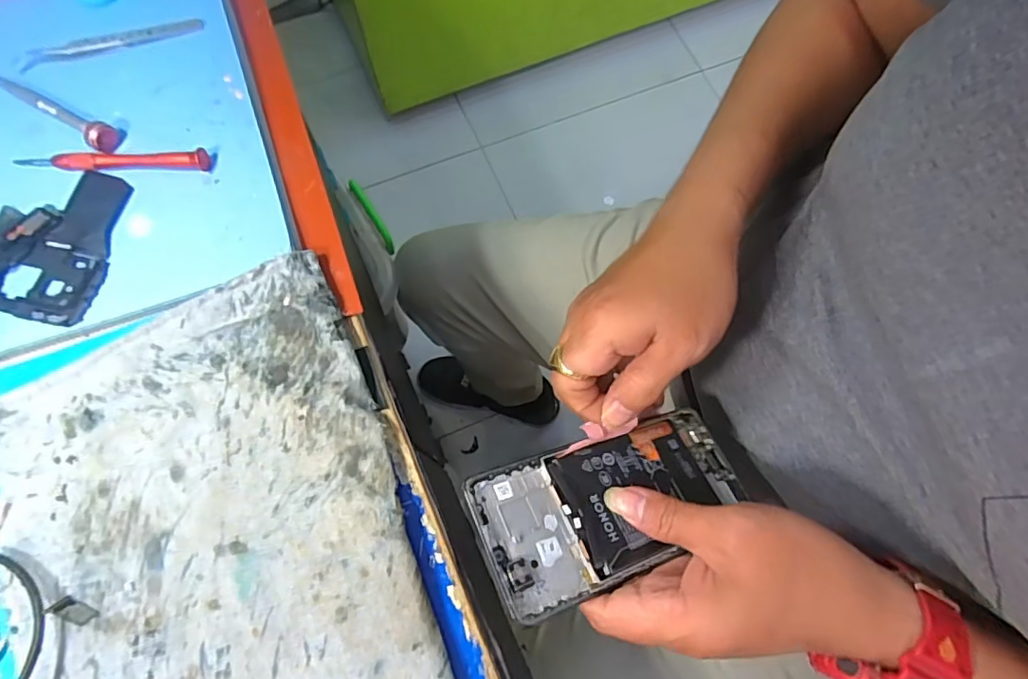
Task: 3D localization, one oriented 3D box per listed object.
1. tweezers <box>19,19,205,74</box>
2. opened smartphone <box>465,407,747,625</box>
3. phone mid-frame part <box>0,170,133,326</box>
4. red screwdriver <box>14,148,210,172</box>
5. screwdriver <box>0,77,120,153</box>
[{"bbox_3d":[-0.266,-0.197,0.362,0.113,0.006,0.013,-18,75,-7],"label":"tweezers"},{"bbox_3d":[0.057,0.086,0.295,0.158,0.008,0.071,-12,62,-27],"label":"opened smartphone"},{"bbox_3d":[-0.276,-0.058,0.318,0.076,0.006,0.096,5,73,0],"label":"phone mid-frame part"},{"bbox_3d":[-0.247,-0.110,0.335,0.113,0.010,0.010,-2,73,-2],"label":"red screwdriver"},{"bbox_3d":[-0.301,-0.152,0.343,0.118,0.011,0.017,29,75,7],"label":"screwdriver"}]

